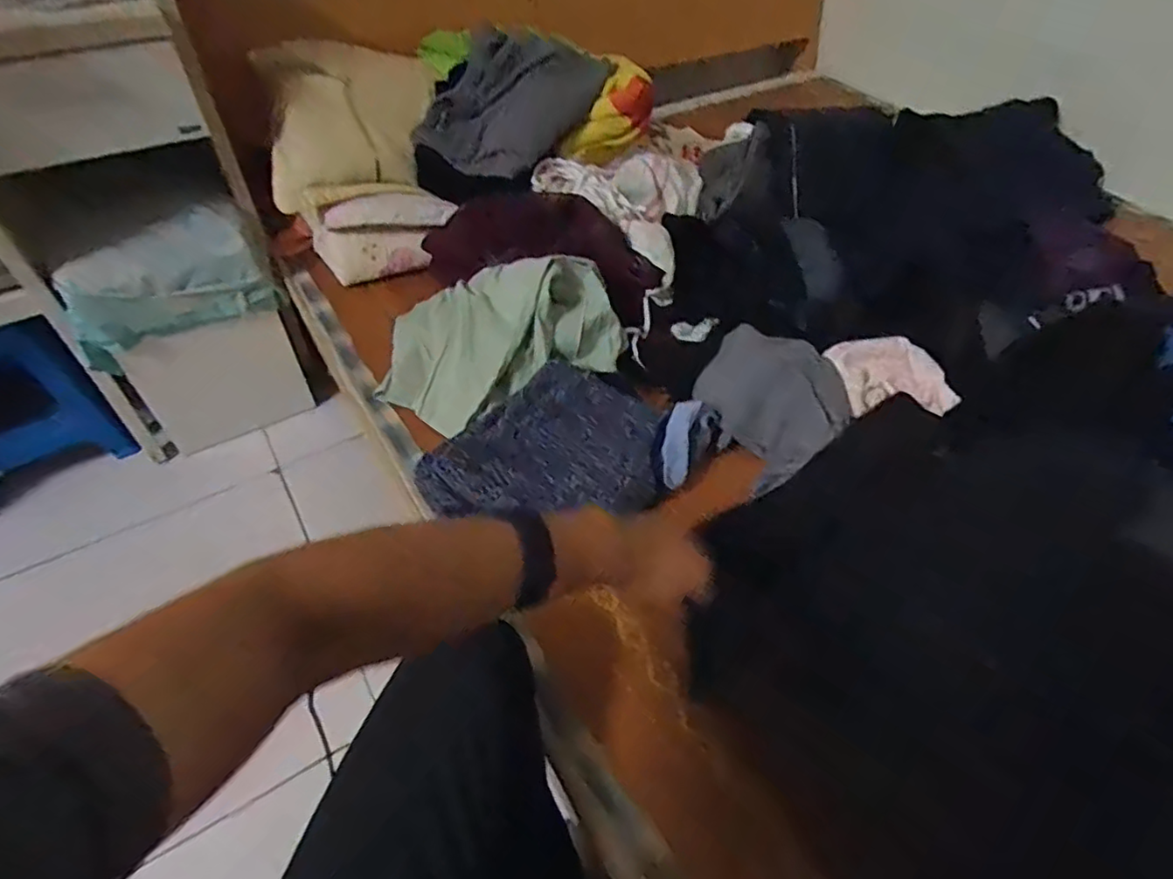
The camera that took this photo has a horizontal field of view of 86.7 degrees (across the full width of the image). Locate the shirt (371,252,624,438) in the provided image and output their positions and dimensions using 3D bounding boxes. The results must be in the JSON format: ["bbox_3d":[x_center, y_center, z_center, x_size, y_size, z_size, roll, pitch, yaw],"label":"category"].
[{"bbox_3d":[-0.148,-0.184,0.963,0.350,0.155,0.247,-22,53,-21],"label":"shirt"}]

